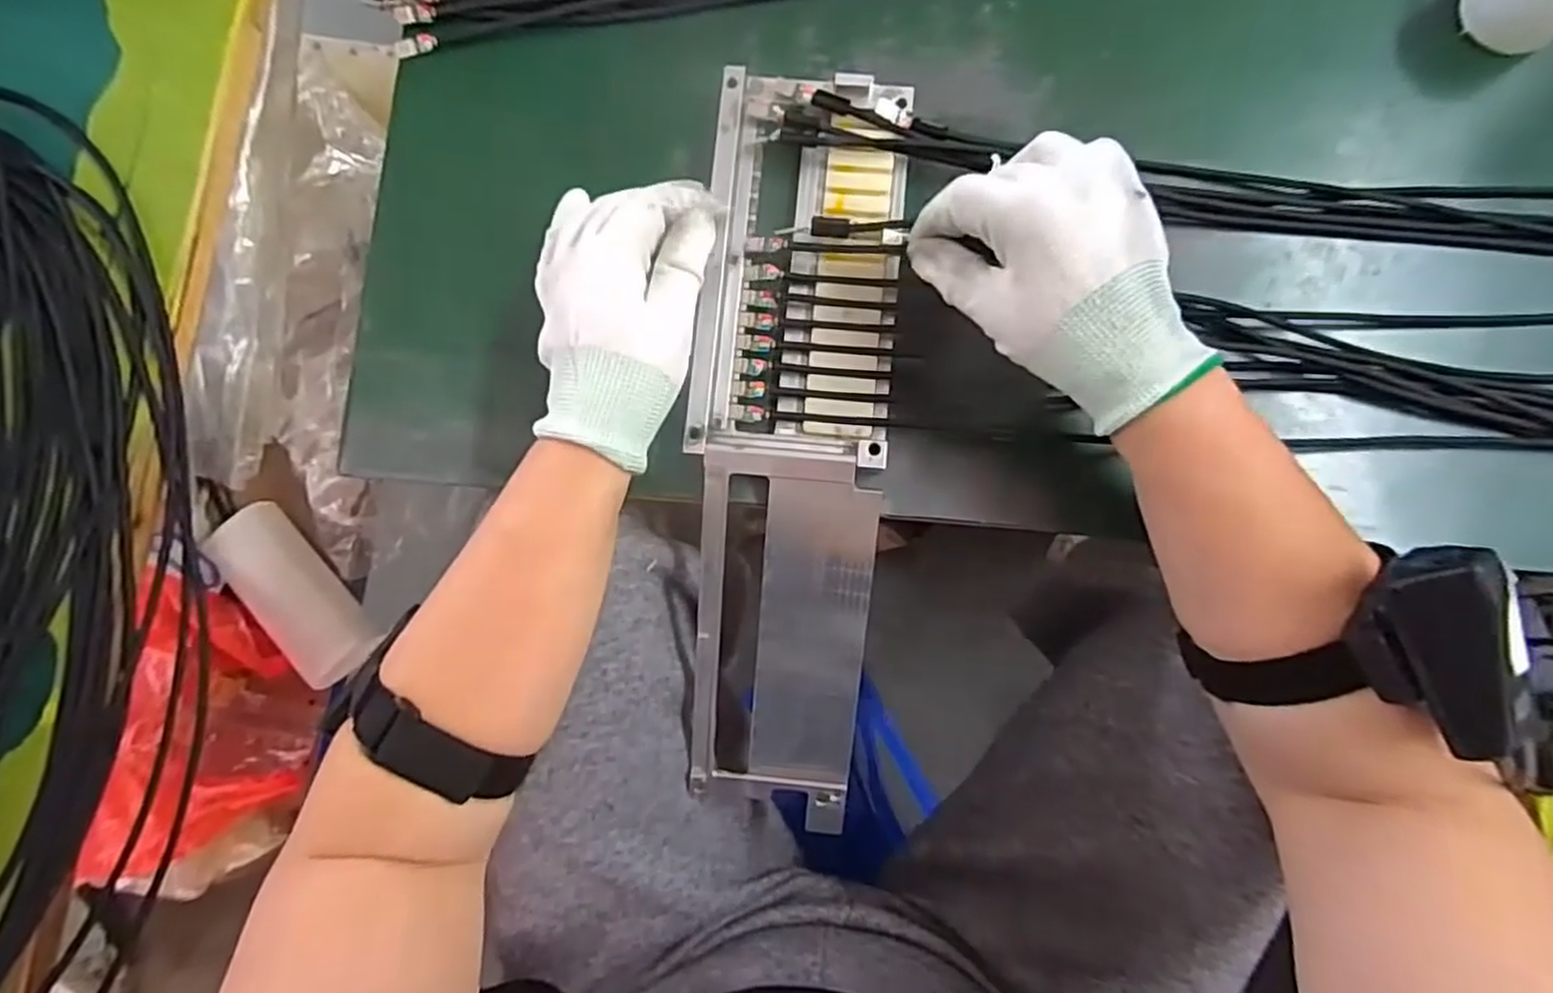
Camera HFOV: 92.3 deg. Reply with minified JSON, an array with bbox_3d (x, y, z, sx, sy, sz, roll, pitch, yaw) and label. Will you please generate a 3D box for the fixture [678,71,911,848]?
[{"bbox_3d":[0.009,-0.019,0.385,0.099,0.044,0.384,2,94,3],"label":"fixture"}]

